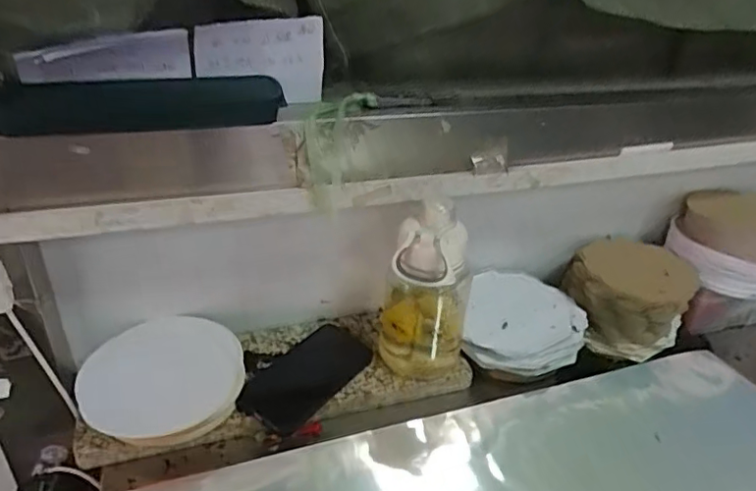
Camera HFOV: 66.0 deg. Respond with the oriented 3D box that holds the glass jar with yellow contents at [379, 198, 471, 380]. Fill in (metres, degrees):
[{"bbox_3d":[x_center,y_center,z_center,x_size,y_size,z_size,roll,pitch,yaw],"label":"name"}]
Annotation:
[{"bbox_3d":[0.046,0.049,0.599,0.075,0.169,0.073,3,33,-2],"label":"glass jar with yellow contents"}]

